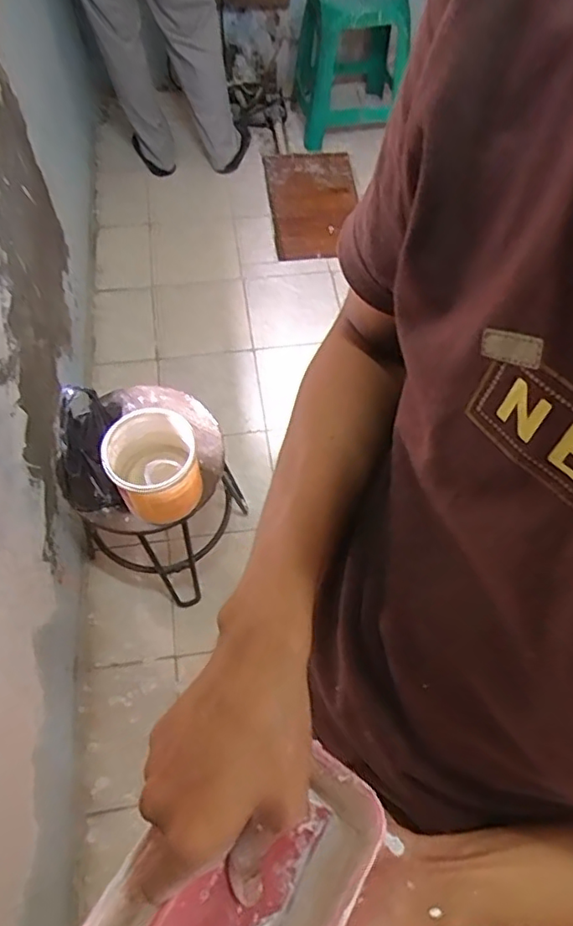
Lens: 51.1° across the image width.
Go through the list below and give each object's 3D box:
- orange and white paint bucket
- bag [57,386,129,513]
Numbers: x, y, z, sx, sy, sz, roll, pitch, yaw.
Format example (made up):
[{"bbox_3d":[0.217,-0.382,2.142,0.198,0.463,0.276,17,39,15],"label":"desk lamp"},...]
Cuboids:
[{"bbox_3d":[-0.236,0.010,1.084,0.152,0.159,0.149,1,62,-1],"label":"orange and white paint bucket"},{"bbox_3d":[-0.350,-0.018,1.081,0.115,0.259,0.078,3,28,0],"label":"bag"}]

